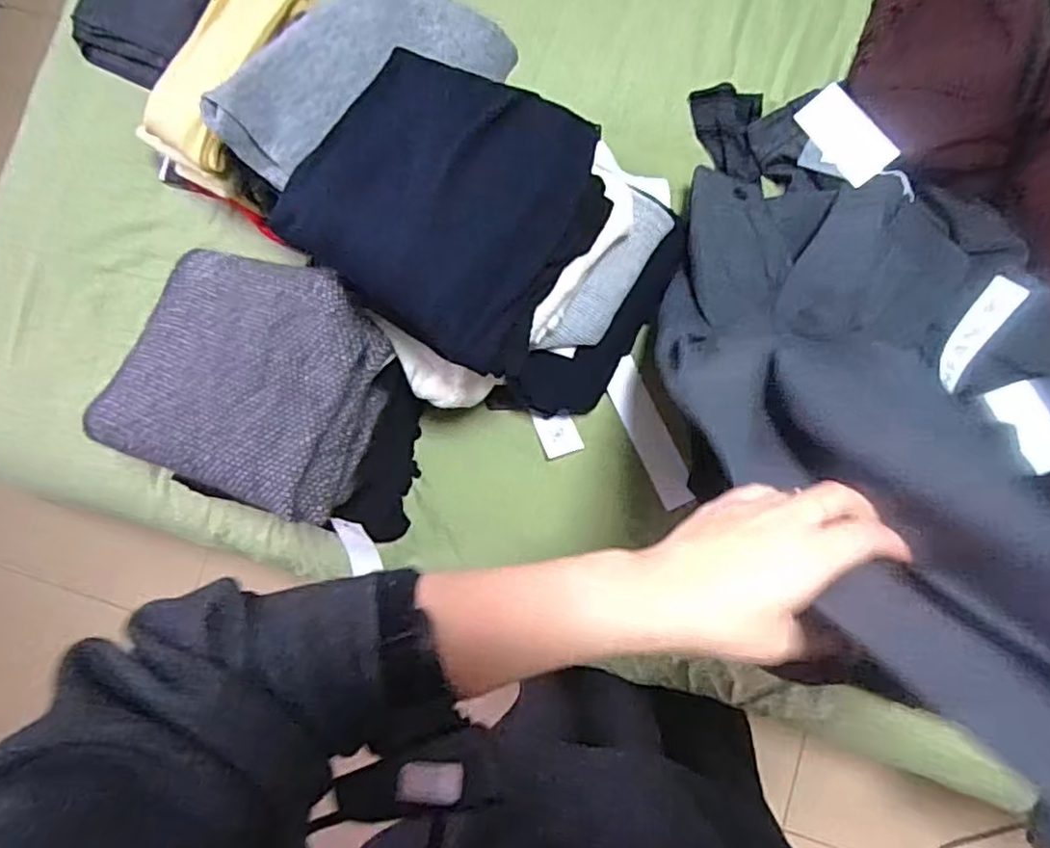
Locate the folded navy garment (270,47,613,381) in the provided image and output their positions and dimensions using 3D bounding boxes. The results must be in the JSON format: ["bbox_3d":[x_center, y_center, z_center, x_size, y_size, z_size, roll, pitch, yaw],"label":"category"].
[{"bbox_3d":[-0.074,-0.204,0.622,0.256,0.081,0.240,30,89,8],"label":"folded navy garment"}]

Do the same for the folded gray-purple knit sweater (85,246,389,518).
[{"bbox_3d":[-0.298,-0.053,0.712,0.273,0.087,0.237,19,88,8],"label":"folded gray-purple knit sweater"}]

